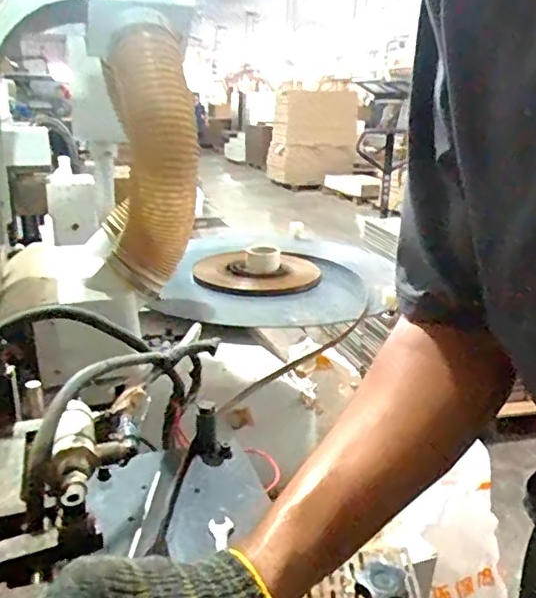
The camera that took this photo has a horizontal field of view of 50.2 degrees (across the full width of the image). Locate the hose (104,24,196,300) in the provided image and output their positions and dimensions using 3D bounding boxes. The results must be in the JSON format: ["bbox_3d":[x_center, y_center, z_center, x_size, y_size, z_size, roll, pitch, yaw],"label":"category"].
[{"bbox_3d":[-0.185,-0.217,0.923,0.144,0.388,0.156,-3,18,-12],"label":"hose"}]

